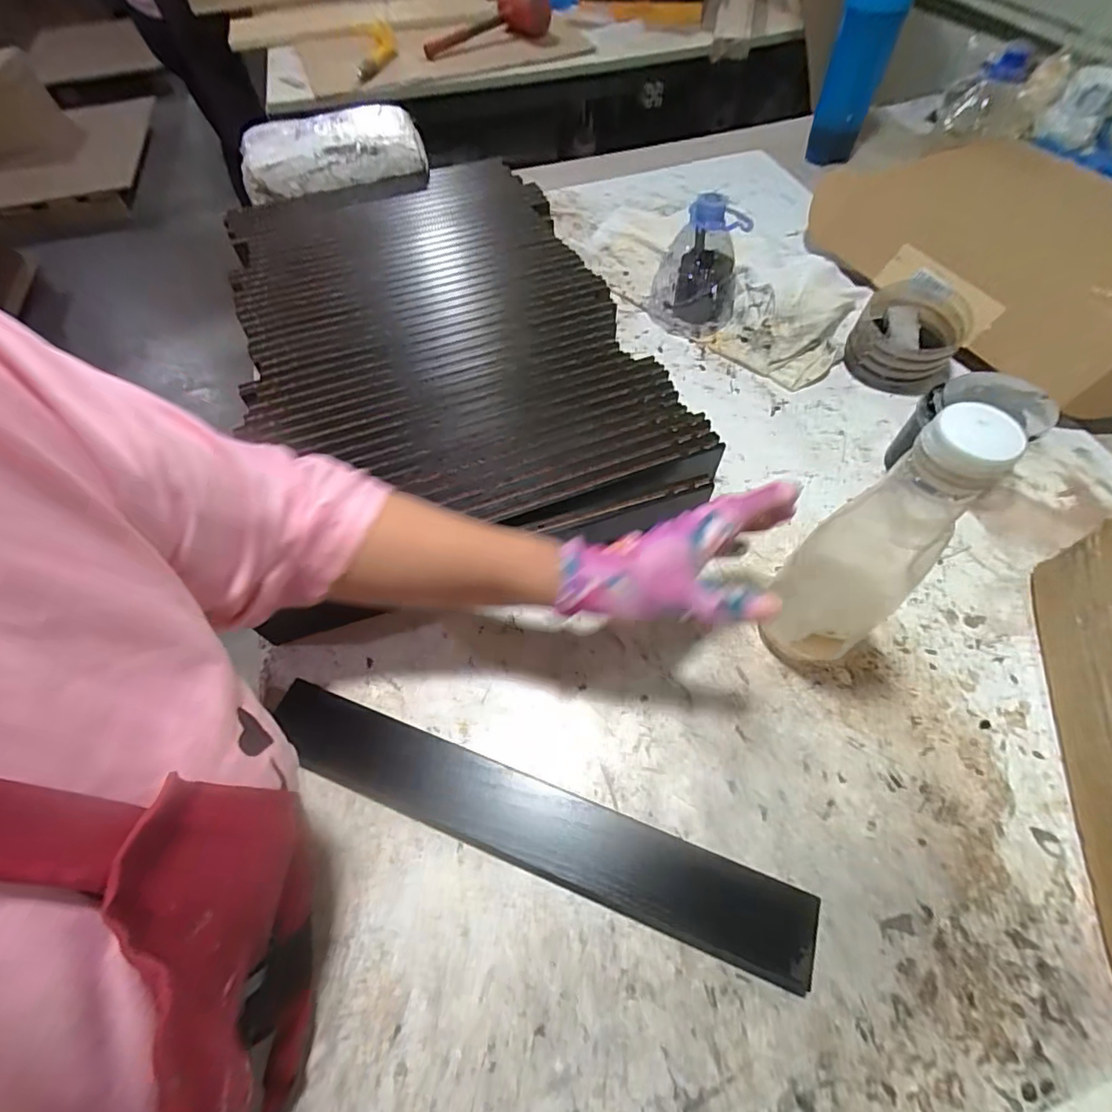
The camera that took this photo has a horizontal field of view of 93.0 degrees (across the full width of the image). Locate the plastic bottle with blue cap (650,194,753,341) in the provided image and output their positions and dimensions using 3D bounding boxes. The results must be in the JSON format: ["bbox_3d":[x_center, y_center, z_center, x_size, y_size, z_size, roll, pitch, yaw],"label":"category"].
[{"bbox_3d":[0.164,-0.337,0.596,0.093,0.120,0.093,10,60,8],"label":"plastic bottle with blue cap"}]

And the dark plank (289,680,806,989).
[{"bbox_3d":[-0.025,0.178,0.357,0.379,0.015,0.057,18,71,11],"label":"dark plank"}]

